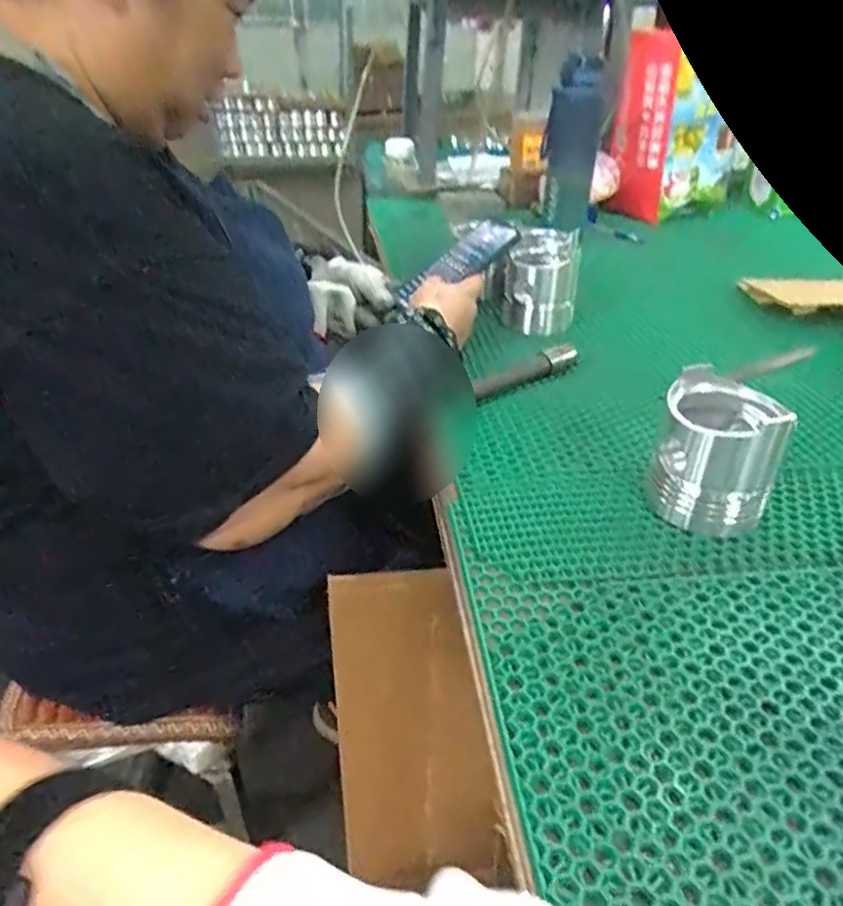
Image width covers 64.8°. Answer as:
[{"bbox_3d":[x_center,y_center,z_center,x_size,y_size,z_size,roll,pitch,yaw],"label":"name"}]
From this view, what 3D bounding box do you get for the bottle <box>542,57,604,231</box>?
[{"bbox_3d":[0.246,-0.493,1.096,0.080,0.259,0.076,5,33,7],"label":"bottle"}]

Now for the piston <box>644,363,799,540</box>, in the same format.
[{"bbox_3d":[0.214,0.001,0.490,0.075,0.092,0.070,3,34,5],"label":"piston"}]

